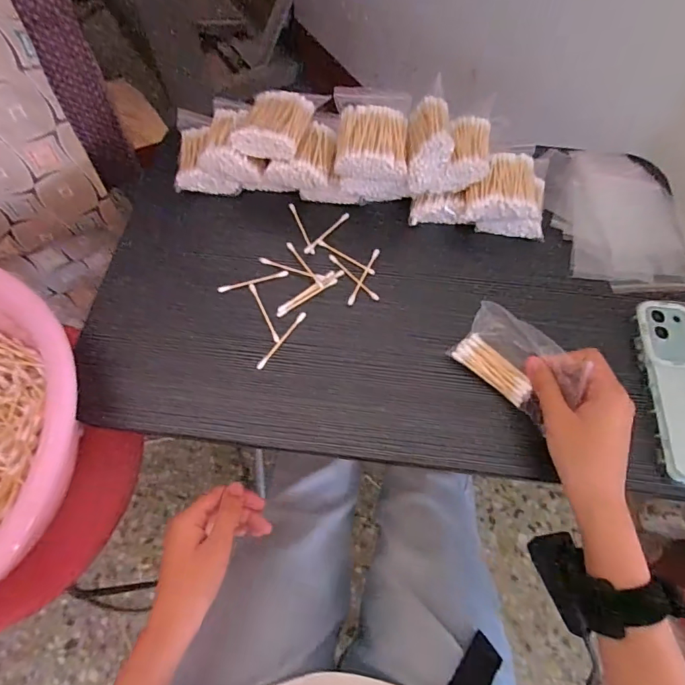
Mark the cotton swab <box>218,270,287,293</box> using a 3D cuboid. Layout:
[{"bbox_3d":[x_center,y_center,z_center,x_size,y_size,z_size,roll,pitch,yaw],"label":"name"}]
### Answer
[{"bbox_3d":[-0.089,-0.061,0.436,0.070,0.008,0.006,-14,66,-7],"label":"cotton swab"}]

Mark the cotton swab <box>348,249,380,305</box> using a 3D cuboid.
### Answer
[{"bbox_3d":[0.021,-0.066,0.436,0.006,0.007,0.068,24,67,10],"label":"cotton swab"}]

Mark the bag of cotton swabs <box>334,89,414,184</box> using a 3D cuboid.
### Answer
[{"bbox_3d":[0.029,-0.216,0.436,0.073,0.030,0.121,3,65,1],"label":"bag of cotton swabs"}]

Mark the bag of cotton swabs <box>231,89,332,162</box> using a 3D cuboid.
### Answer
[{"bbox_3d":[-0.064,-0.223,0.441,0.069,0.024,0.081,19,66,8],"label":"bag of cotton swabs"}]

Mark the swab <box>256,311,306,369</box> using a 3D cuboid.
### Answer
[{"bbox_3d":[-0.056,-0.002,0.409,0.006,0.006,0.070,33,69,13],"label":"swab"}]

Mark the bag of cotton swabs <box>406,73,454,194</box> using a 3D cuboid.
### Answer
[{"bbox_3d":[0.083,-0.196,0.427,0.039,0.062,0.076,2,65,0],"label":"bag of cotton swabs"}]

